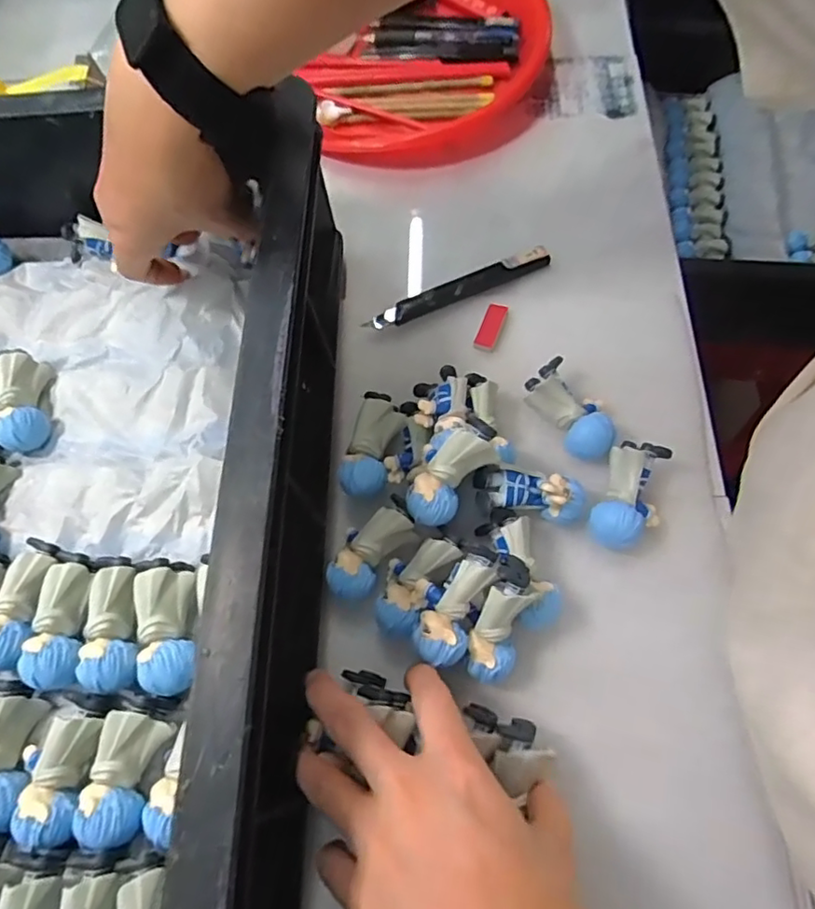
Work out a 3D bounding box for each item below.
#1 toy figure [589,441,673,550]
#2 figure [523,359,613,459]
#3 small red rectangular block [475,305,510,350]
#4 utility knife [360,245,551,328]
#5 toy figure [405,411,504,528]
[{"bbox_3d":[0.126,0.025,0.335,0.035,0.029,0.063,21,69,12],"label":"toy figure"},{"bbox_3d":[0.100,-0.026,0.360,0.036,0.025,0.062,-33,69,-11],"label":"figure"},{"bbox_3d":[0.056,-0.086,0.399,0.014,0.004,0.037,20,69,11],"label":"small red rectangular block"},{"bbox_3d":[0.035,-0.116,0.405,0.137,0.006,0.019,-24,68,-7],"label":"utility knife"},{"bbox_3d":[0.022,0.006,0.310,0.033,0.020,0.060,39,104,17],"label":"toy figure"}]

